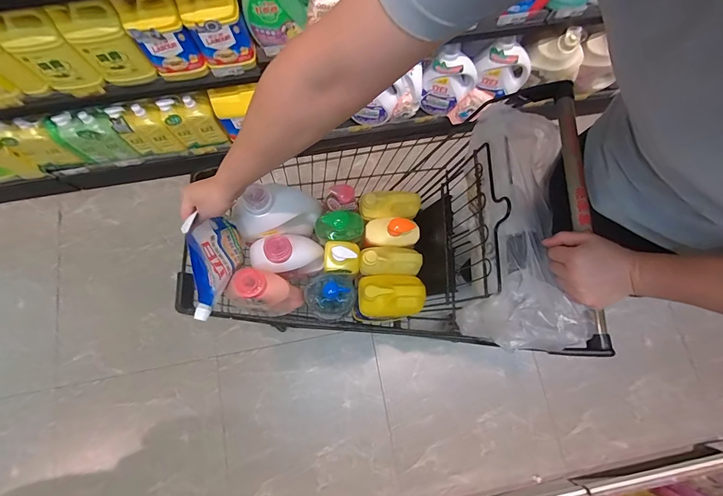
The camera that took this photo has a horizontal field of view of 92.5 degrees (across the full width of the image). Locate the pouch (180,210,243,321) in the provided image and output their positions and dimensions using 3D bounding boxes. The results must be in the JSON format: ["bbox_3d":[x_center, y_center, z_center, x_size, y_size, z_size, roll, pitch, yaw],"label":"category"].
[{"bbox_3d":[-0.280,0.021,0.707,0.063,0.213,0.184,-16,99,8],"label":"pouch"}]

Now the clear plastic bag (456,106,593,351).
[{"bbox_3d":[0.279,-0.049,0.605,0.147,0.118,0.420,5,77,1],"label":"clear plastic bag"}]

